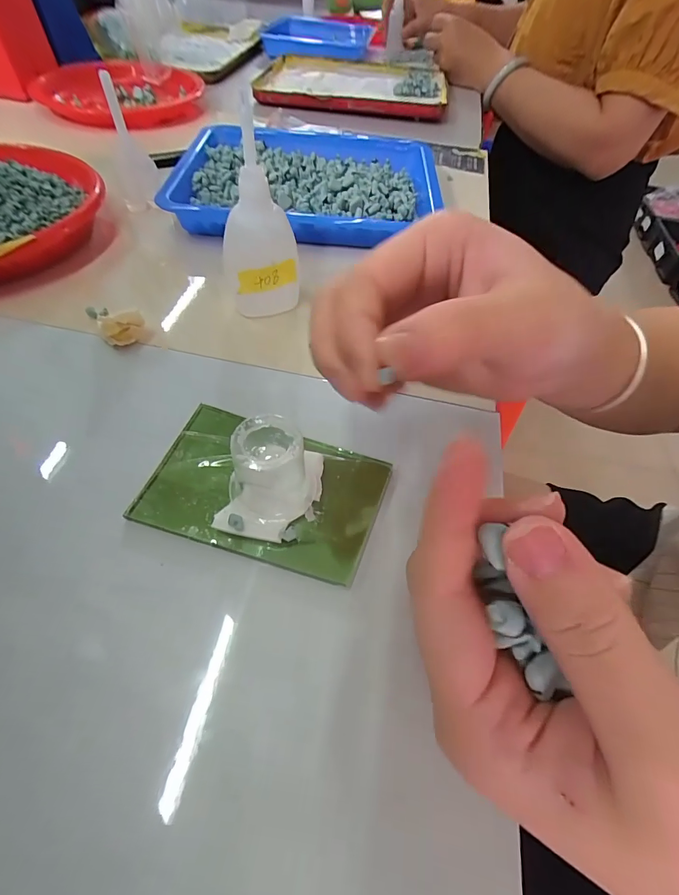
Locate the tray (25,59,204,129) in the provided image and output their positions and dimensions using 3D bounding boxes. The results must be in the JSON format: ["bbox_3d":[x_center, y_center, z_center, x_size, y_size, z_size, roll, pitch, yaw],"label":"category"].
[{"bbox_3d":[-0.258,-0.414,0.463,0.181,0.036,0.179,3,54,-2],"label":"tray"}]

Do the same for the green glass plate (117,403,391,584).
[{"bbox_3d":[-0.035,0.019,0.181,0.103,0.004,0.065,17,56,8],"label":"green glass plate"}]

